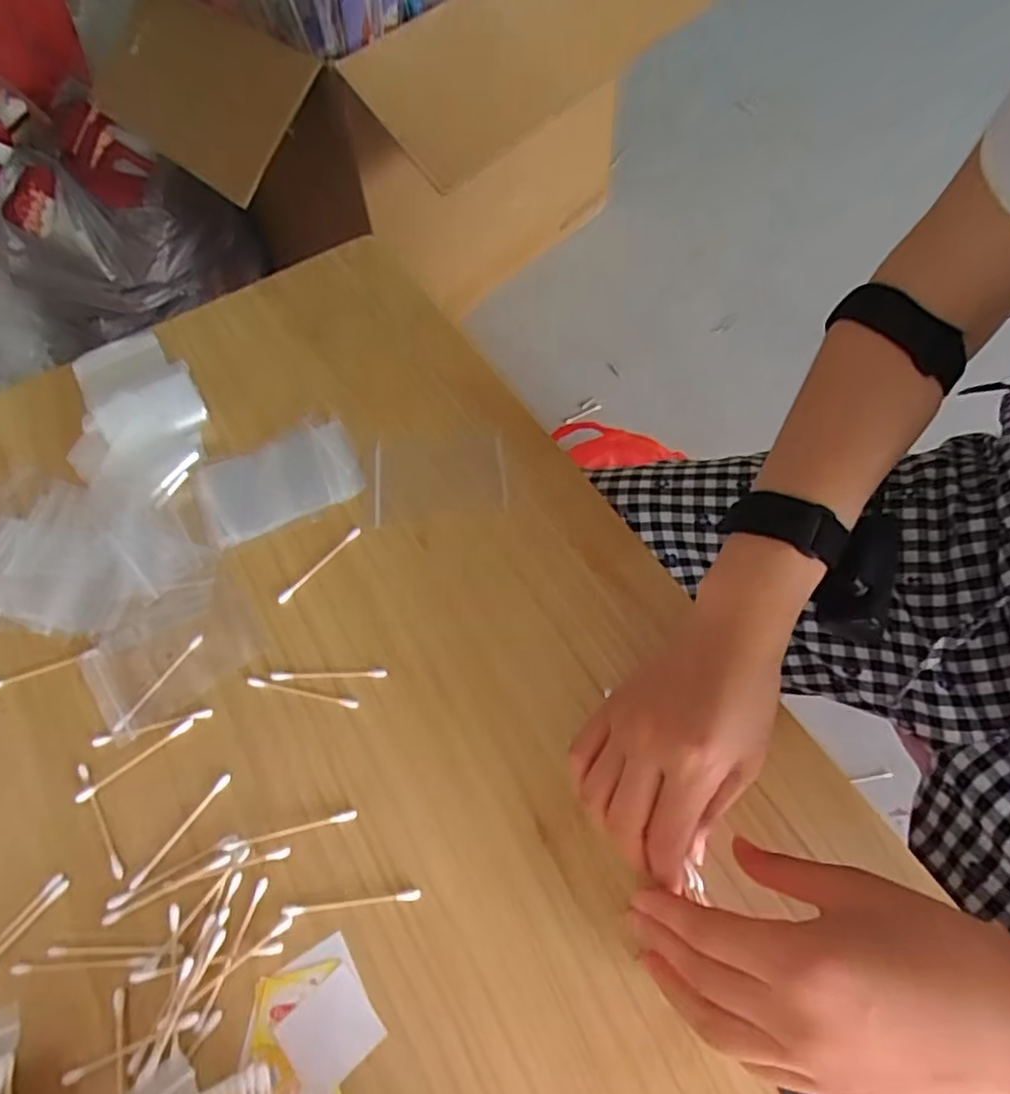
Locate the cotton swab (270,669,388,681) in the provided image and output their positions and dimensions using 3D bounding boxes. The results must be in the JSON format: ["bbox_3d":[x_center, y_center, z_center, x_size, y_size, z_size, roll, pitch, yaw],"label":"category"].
[{"bbox_3d":[-0.110,0.079,0.409,0.072,0.004,0.006,-2,59,2],"label":"cotton swab"}]

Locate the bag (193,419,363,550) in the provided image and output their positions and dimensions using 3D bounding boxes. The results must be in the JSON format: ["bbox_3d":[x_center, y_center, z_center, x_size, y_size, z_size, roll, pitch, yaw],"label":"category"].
[{"bbox_3d":[-0.166,-0.052,0.482,0.111,0.010,0.077,-24,61,-10],"label":"bag"}]

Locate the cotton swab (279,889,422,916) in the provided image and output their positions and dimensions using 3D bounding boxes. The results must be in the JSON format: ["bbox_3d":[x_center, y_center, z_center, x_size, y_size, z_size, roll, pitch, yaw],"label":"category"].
[{"bbox_3d":[-0.080,0.186,0.344,0.071,0.004,0.006,-7,59,-1],"label":"cotton swab"}]

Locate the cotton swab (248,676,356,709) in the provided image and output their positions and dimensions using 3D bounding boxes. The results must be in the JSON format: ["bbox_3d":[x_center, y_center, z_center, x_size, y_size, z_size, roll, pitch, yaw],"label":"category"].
[{"bbox_3d":[-0.125,0.088,0.402,0.073,0.004,0.006,10,60,9],"label":"cotton swab"}]

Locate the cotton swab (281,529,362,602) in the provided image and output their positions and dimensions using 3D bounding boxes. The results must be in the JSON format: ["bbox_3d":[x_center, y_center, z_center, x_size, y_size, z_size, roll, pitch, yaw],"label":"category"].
[{"bbox_3d":[-0.126,0.011,0.448,0.008,0.004,0.072,36,67,22],"label":"cotton swab"}]

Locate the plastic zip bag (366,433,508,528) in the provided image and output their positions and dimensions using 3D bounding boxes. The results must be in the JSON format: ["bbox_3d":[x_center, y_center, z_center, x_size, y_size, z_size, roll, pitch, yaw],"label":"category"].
[{"bbox_3d":[-0.051,-0.053,0.486,0.100,0.004,0.073,-6,59,0],"label":"plastic zip bag"}]

